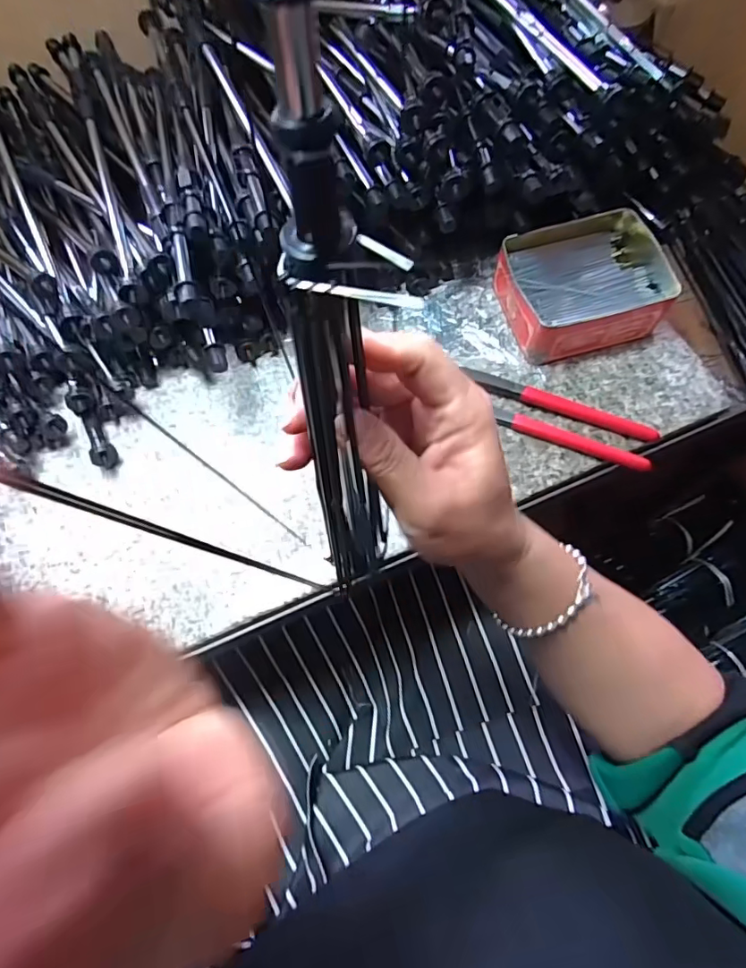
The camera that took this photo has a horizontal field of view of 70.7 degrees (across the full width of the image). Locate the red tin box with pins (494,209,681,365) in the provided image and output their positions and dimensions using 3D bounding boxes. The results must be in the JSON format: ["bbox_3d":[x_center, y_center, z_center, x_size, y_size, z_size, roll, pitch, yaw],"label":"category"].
[{"bbox_3d":[0.173,-0.166,0.435,0.124,0.044,0.106,-15,69,-5],"label":"red tin box with pins"}]

